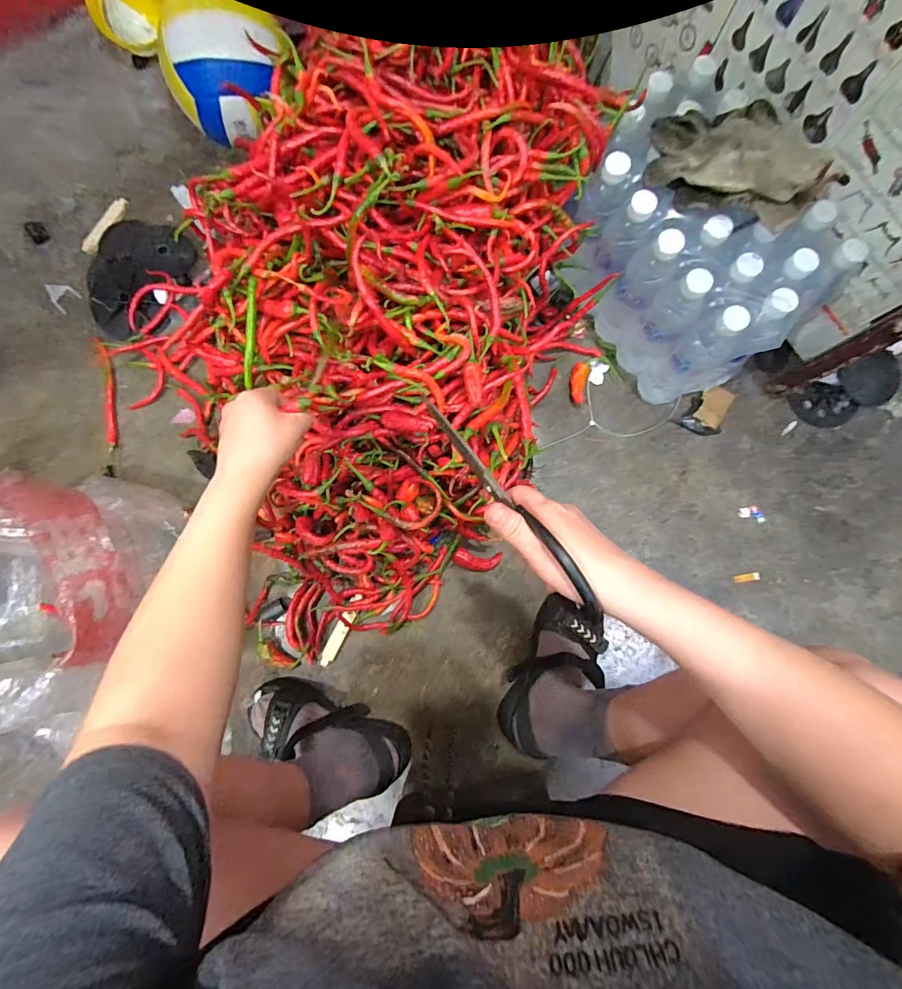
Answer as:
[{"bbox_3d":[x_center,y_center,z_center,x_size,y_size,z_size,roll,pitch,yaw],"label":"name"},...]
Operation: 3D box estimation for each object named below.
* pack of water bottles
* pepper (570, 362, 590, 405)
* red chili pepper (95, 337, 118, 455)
[{"bbox_3d":[0.340,-0.347,0.624,0.230,0.247,0.353,-36,84,-4],"label":"pack of water bottles"},{"bbox_3d":[0.212,-0.186,0.729,0.029,0.018,0.070,10,83,2],"label":"pepper"},{"bbox_3d":[-0.578,-0.167,0.742,0.021,0.010,0.201,-11,83,-1],"label":"red chili pepper"}]

